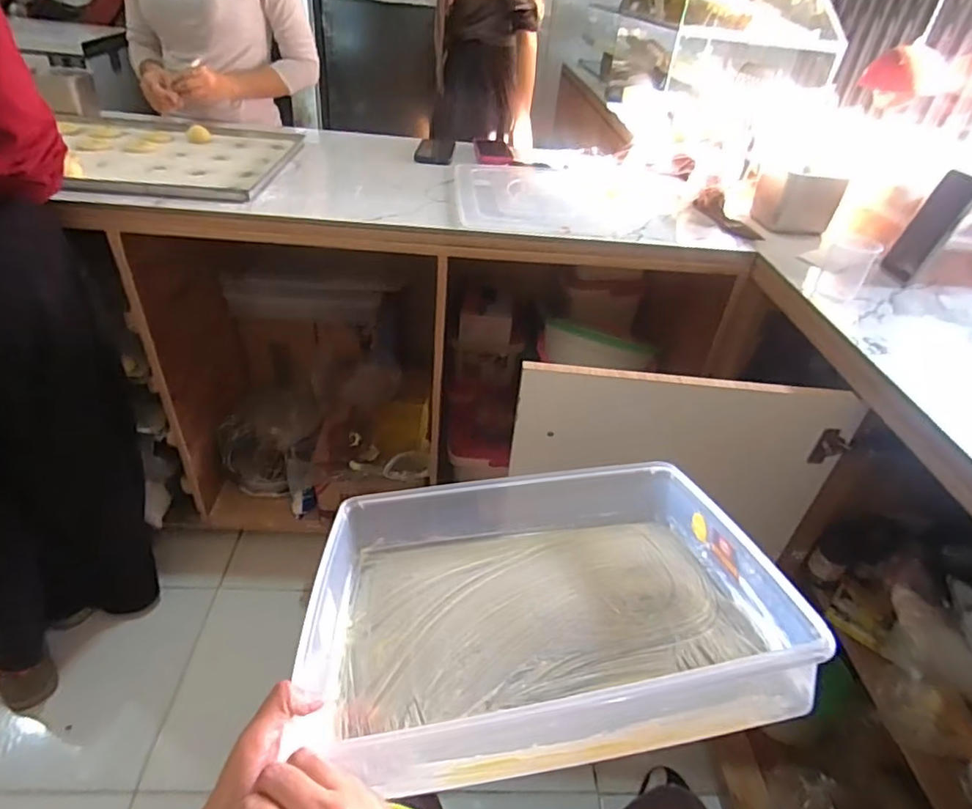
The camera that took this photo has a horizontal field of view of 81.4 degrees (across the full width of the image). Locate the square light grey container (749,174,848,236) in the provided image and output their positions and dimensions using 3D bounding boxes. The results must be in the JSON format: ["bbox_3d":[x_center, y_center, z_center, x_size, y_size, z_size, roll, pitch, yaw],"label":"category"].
[{"bbox_3d":[0.588,-0.390,1.076,0.106,0.100,0.117,3,37,-5],"label":"square light grey container"}]

